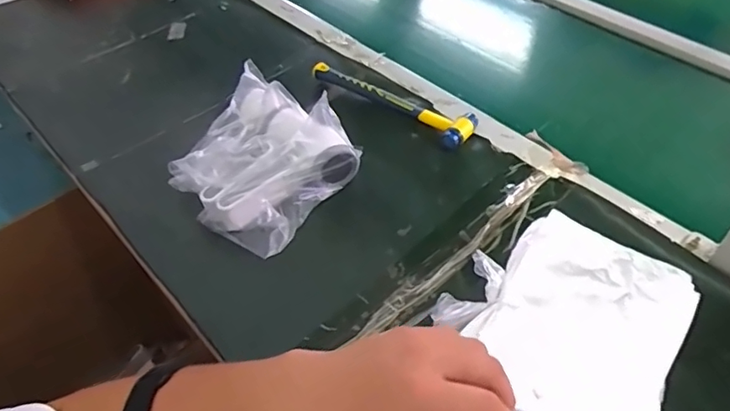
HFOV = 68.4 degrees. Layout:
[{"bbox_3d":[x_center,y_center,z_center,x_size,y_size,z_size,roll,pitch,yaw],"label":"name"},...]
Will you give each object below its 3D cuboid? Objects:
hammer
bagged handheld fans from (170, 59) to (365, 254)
[{"bbox_3d":[0.038,-0.144,0.711,0.231,0.032,0.060,32,59,27],"label":"hammer"},{"bbox_3d":[-0.121,-0.051,0.617,0.167,0.086,0.178,31,58,26],"label":"bagged handheld fans"}]

